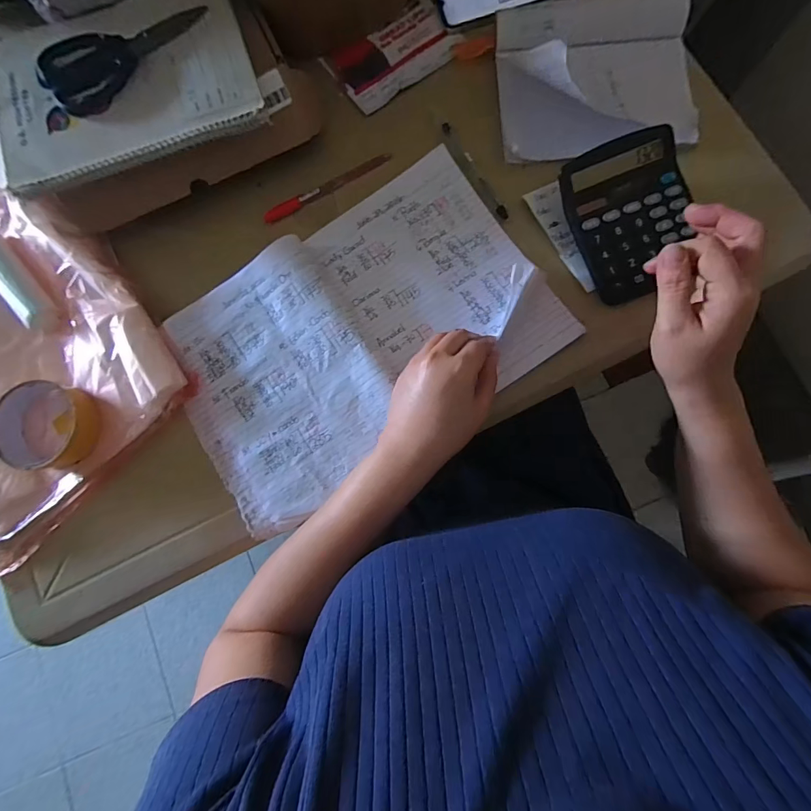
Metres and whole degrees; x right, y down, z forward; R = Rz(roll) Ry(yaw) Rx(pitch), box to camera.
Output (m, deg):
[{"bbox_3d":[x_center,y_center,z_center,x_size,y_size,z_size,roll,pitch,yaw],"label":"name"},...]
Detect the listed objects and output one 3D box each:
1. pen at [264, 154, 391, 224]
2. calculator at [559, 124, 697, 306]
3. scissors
[{"bbox_3d":[-0.085,-0.238,0.450,0.150,0.006,0.012,-29,81,-4],"label":"pen"},{"bbox_3d":[0.225,-0.185,0.402,0.112,0.036,0.141,-21,81,-3],"label":"calculator"},{"bbox_3d":[-0.275,-0.349,0.401,0.161,0.013,0.076,-40,82,-6],"label":"scissors"}]

